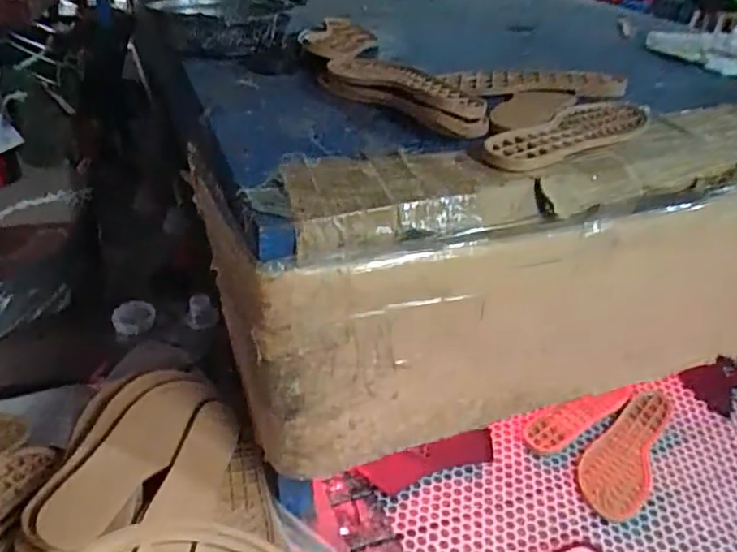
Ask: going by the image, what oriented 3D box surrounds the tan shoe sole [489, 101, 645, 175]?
[{"bbox_3d":[0.221,-0.153,0.647,0.085,0.017,0.258,30,42,33],"label":"tan shoe sole"}]

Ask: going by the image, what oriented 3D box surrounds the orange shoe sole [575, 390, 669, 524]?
[{"bbox_3d":[0.359,0.239,0.840,0.086,0.035,0.226,22,37,26],"label":"orange shoe sole"}]

